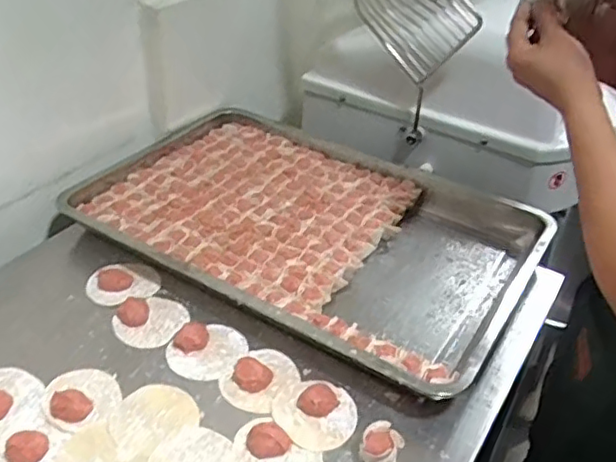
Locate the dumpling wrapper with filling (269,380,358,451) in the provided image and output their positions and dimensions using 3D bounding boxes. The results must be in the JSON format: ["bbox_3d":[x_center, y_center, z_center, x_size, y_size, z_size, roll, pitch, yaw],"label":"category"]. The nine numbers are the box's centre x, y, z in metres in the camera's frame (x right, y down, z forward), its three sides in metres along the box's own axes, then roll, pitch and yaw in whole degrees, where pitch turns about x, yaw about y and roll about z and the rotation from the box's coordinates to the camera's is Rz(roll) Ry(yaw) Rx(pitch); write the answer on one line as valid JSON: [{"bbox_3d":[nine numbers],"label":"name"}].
[{"bbox_3d":[0.007,0.177,0.625,0.084,0.020,0.081,12,36,12],"label":"dumpling wrapper with filling"}]

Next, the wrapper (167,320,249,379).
[{"bbox_3d":[-0.111,0.128,0.686,0.079,0.015,0.077,2,35,-2],"label":"wrapper"}]

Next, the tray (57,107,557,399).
[{"bbox_3d":[-0.003,-0.007,0.855,0.585,0.051,0.388,23,39,25],"label":"tray"}]

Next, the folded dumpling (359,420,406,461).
[{"bbox_3d":[0.070,0.204,0.585,0.035,0.033,0.038,19,38,21],"label":"folded dumpling"}]

